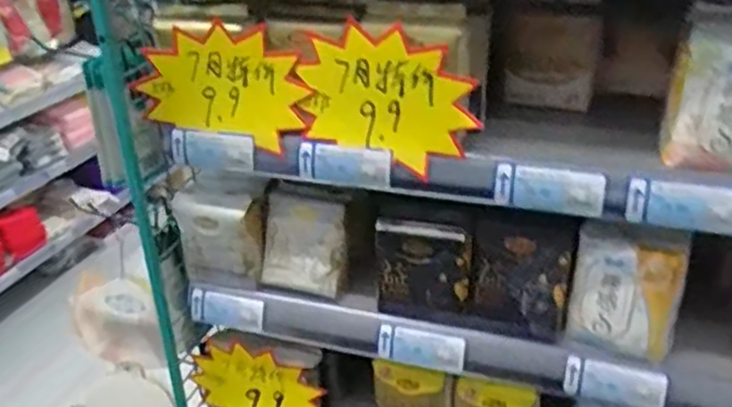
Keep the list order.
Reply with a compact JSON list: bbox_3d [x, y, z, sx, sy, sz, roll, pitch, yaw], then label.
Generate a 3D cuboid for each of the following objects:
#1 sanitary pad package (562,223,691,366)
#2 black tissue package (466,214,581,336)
[{"bbox_3d":[0.251,0.079,0.655,0.095,0.117,0.058,11,30,21],"label":"sanitary pad package"},{"bbox_3d":[0.155,0.070,0.675,0.094,0.110,0.037,8,30,17],"label":"black tissue package"}]

